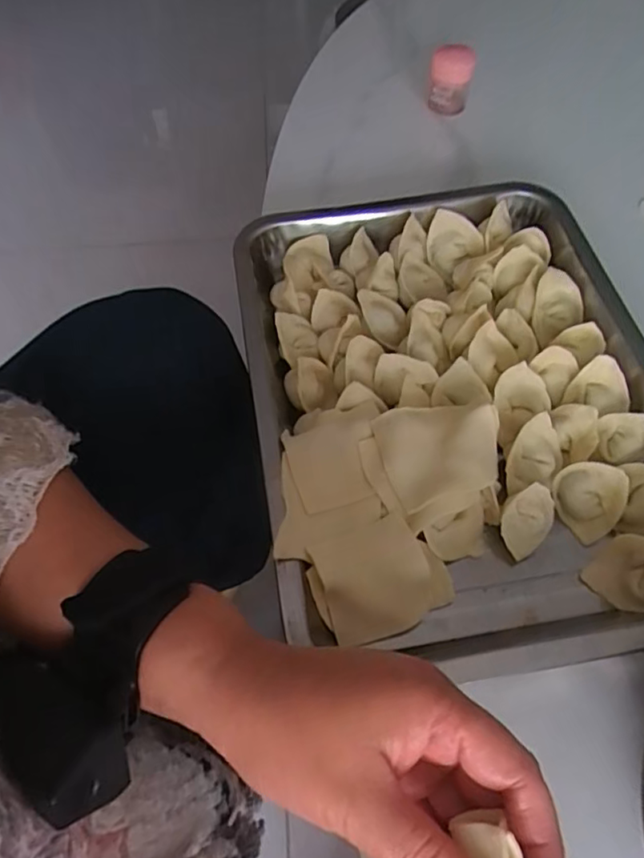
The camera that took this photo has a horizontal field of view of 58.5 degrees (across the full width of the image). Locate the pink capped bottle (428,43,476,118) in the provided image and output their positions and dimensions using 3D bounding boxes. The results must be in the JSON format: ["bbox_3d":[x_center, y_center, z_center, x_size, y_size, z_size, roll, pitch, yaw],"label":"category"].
[{"bbox_3d":[0.124,-0.338,0.559,0.039,0.057,0.032,4,60,5],"label":"pink capped bottle"}]

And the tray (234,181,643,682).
[{"bbox_3d":[0.089,-0.029,0.380,0.264,0.043,0.344,-10,60,-3],"label":"tray"}]

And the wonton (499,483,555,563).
[{"bbox_3d":[0.120,0.054,0.337,0.027,0.028,0.037,39,68,22],"label":"wonton"}]

